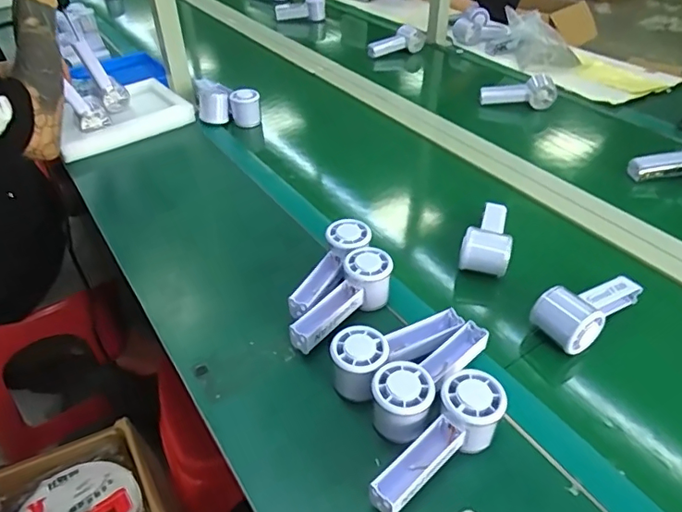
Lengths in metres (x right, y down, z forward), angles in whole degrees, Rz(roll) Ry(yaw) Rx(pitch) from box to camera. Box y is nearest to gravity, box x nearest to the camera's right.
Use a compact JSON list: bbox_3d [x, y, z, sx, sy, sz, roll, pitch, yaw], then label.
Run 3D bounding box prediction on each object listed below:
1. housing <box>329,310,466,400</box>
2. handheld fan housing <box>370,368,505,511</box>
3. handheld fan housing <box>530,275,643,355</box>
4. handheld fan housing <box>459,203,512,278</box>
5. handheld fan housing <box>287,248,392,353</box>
[{"bbox_3d":[0.063,0.092,0.547,0.156,0.044,0.058,-24,45,-24],"label":"housing"},{"bbox_3d":[0.087,0.167,0.464,0.152,0.053,0.055,-29,47,-29],"label":"handheld fan housing"},{"bbox_3d":[0.292,0.052,0.604,0.152,0.050,0.063,-28,46,-28],"label":"handheld fan housing"},{"bbox_3d":[0.207,-0.037,0.715,0.063,0.048,0.150,12,42,16],"label":"handheld fan housing"},{"bbox_3d":[0.005,0.053,0.602,0.053,0.047,0.155,24,46,28],"label":"handheld fan housing"}]

